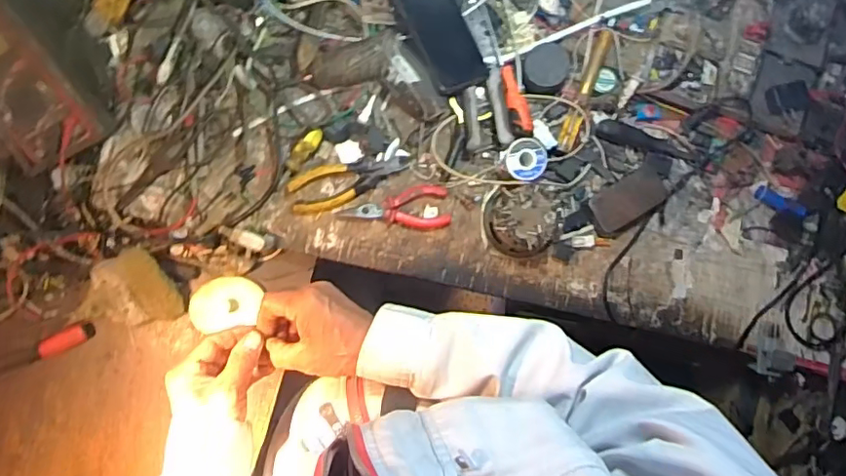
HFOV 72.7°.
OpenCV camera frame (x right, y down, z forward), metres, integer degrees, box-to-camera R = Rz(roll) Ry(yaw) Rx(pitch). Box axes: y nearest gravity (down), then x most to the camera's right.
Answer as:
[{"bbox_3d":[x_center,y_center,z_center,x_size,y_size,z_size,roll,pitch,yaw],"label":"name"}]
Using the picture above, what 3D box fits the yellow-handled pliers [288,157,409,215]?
[{"bbox_3d":[-0.094,-0.077,0.742,0.158,0.023,0.052,-20,89,-7],"label":"yellow-handled pliers"}]

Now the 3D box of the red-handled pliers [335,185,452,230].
[{"bbox_3d":[-0.036,-0.041,0.752,0.143,0.015,0.056,0,86,-6],"label":"red-handled pliers"}]

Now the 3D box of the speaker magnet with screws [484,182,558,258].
[{"bbox_3d":[0.127,-0.023,0.743,0.088,0.058,0.087,10,85,-6],"label":"speaker magnet with screws"}]

